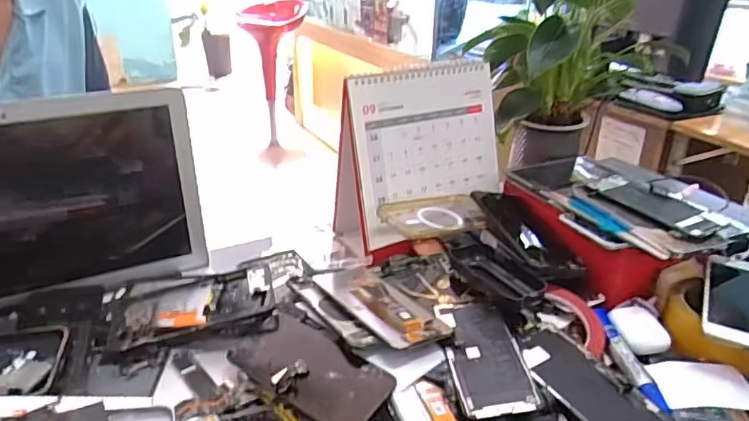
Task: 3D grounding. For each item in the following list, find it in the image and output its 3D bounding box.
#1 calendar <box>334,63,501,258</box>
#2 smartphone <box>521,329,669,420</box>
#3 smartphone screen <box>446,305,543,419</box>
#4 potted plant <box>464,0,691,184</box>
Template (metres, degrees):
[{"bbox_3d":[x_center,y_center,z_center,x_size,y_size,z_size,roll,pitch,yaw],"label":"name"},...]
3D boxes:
[{"bbox_3d":[0.055,-0.065,0.696,0.203,0.212,0.118,-17,31,-31],"label":"calendar"},{"bbox_3d":[0.183,0.151,0.472,0.060,0.006,0.133,-15,30,-28],"label":"smartphone"},{"bbox_3d":[0.100,0.131,0.496,0.065,0.011,0.128,-4,27,-8],"label":"smartphone screen"},{"bbox_3d":[0.274,-0.196,0.753,0.232,0.316,0.170,-3,27,-6],"label":"potted plant"}]

